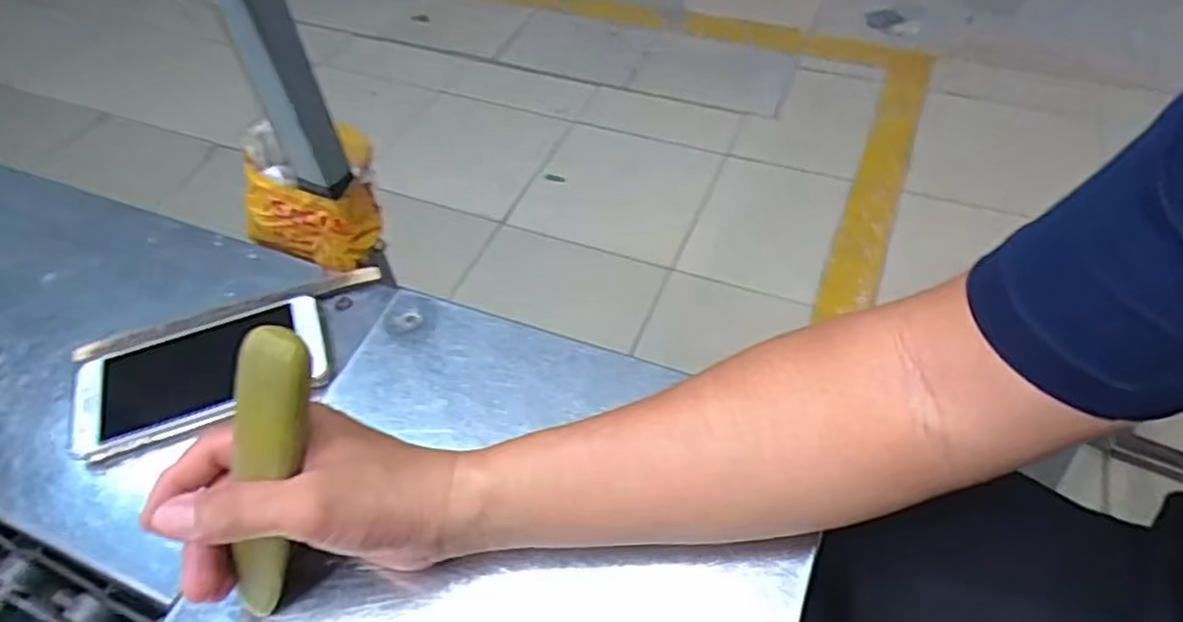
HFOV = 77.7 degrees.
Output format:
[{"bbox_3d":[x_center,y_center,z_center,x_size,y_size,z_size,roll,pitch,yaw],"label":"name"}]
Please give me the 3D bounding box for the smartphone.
[{"bbox_3d":[-0.250,0.040,0.468,0.154,0.014,0.080,-18,52,-10],"label":"smartphone"}]

